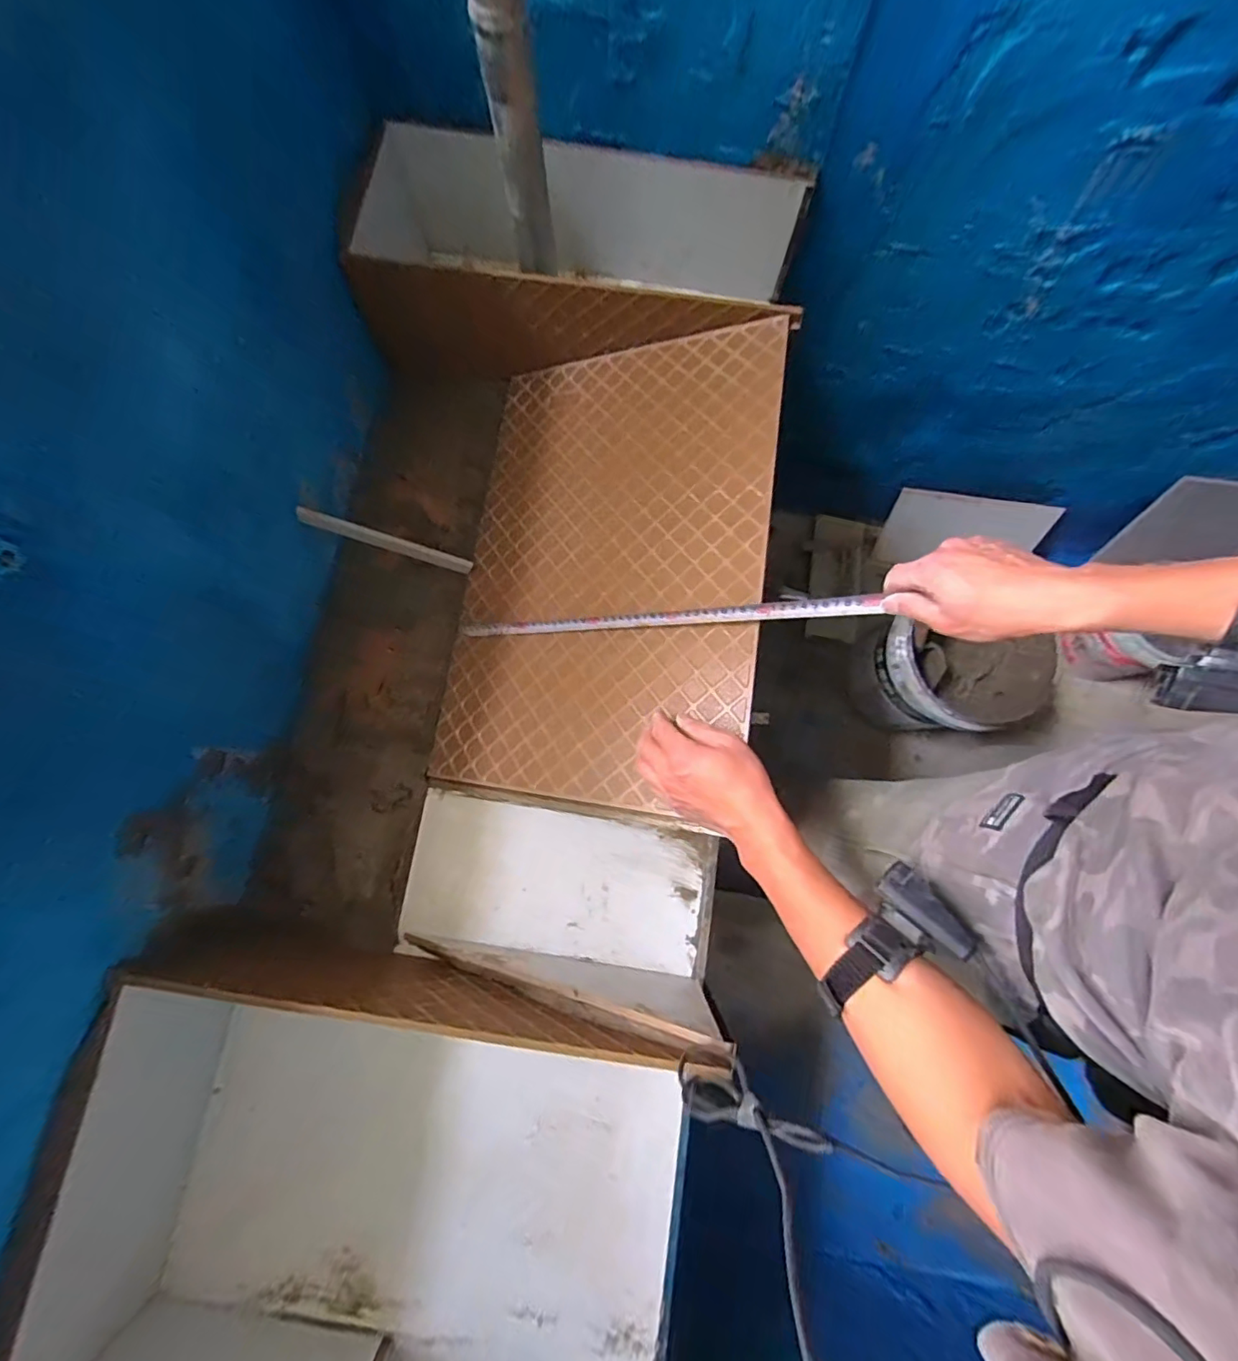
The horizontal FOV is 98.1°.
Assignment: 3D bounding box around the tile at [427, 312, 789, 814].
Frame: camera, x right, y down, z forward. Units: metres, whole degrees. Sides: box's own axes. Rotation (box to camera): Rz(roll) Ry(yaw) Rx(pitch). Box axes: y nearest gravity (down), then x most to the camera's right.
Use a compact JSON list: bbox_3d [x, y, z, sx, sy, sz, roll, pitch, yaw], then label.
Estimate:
[{"bbox_3d":[-0.022,-0.155,0.662,0.394,0.009,0.584,3,78,25],"label":"tile"}]

